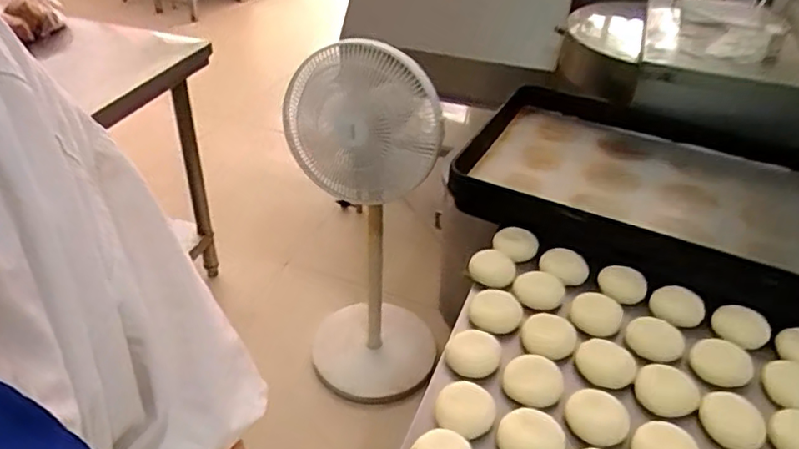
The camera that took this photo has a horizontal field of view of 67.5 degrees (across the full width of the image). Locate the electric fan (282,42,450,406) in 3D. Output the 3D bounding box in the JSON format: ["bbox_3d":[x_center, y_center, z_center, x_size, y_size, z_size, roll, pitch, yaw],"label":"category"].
[{"bbox_3d":[-0.079,0.024,1.497,0.342,0.926,0.366,-2,38,-7],"label":"electric fan"}]

